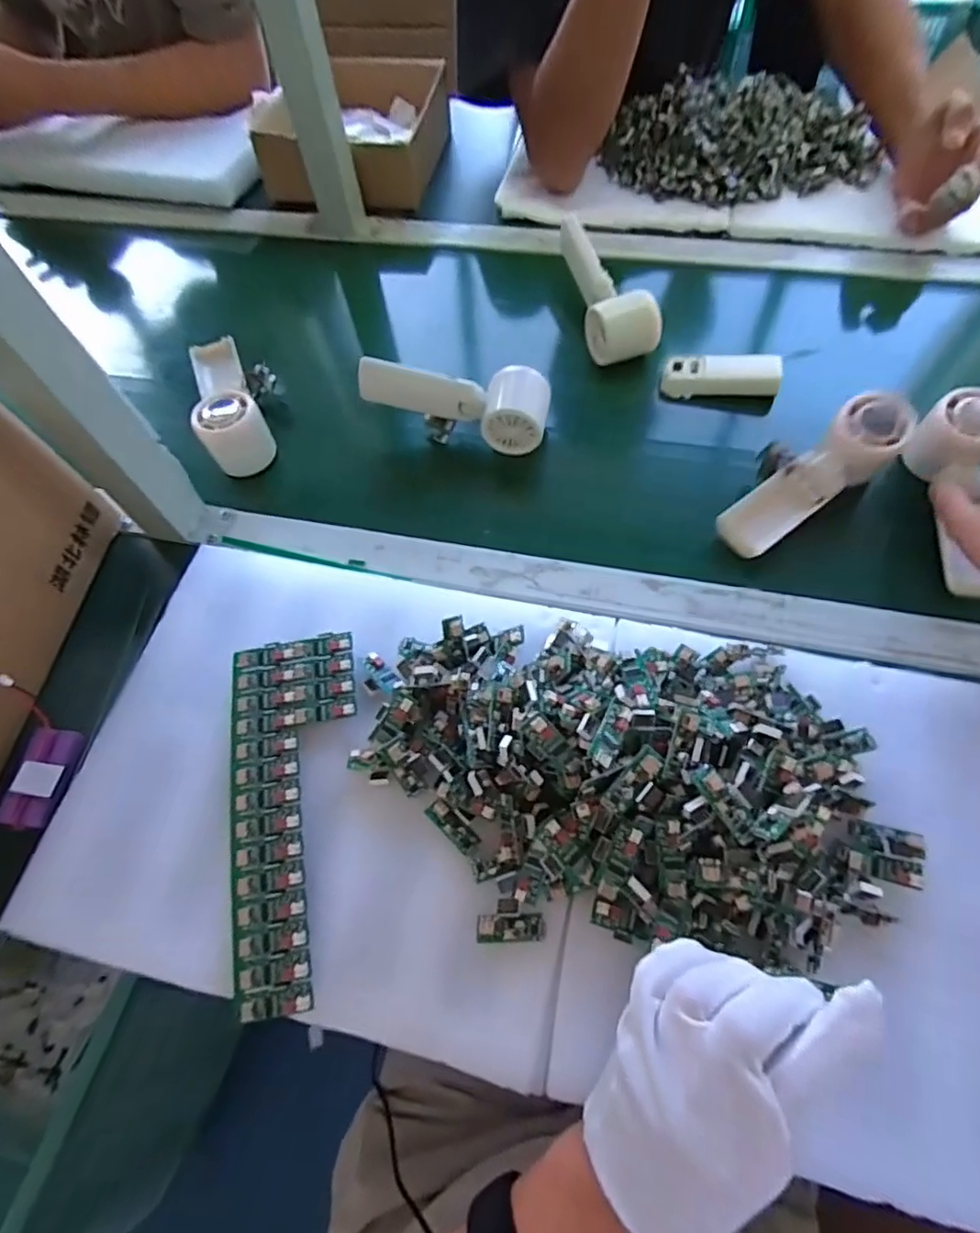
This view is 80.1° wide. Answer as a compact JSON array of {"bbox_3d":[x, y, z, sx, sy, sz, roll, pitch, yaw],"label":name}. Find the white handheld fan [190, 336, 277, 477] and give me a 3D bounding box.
[{"bbox_3d":[-0.241,-0.212,0.555,0.068,0.052,0.153,-21,62,-7],"label":"white handheld fan"}]

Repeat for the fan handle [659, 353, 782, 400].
[{"bbox_3d":[0.216,-0.225,0.548,0.100,0.030,0.035,10,64,8],"label":"fan handle"}]

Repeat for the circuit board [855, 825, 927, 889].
[{"bbox_3d":[0.224,0.131,0.324,0.035,0.006,0.031,14,65,10],"label":"circuit board"}]

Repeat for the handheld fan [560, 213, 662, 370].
[{"bbox_3d":[0.108,-0.324,0.571,0.055,0.047,0.157,-19,75,-7],"label":"handheld fan"}]

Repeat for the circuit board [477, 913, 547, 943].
[{"bbox_3d":[0.012,0.176,0.330,0.038,0.007,0.014,-3,63,1],"label":"circuit board"}]

